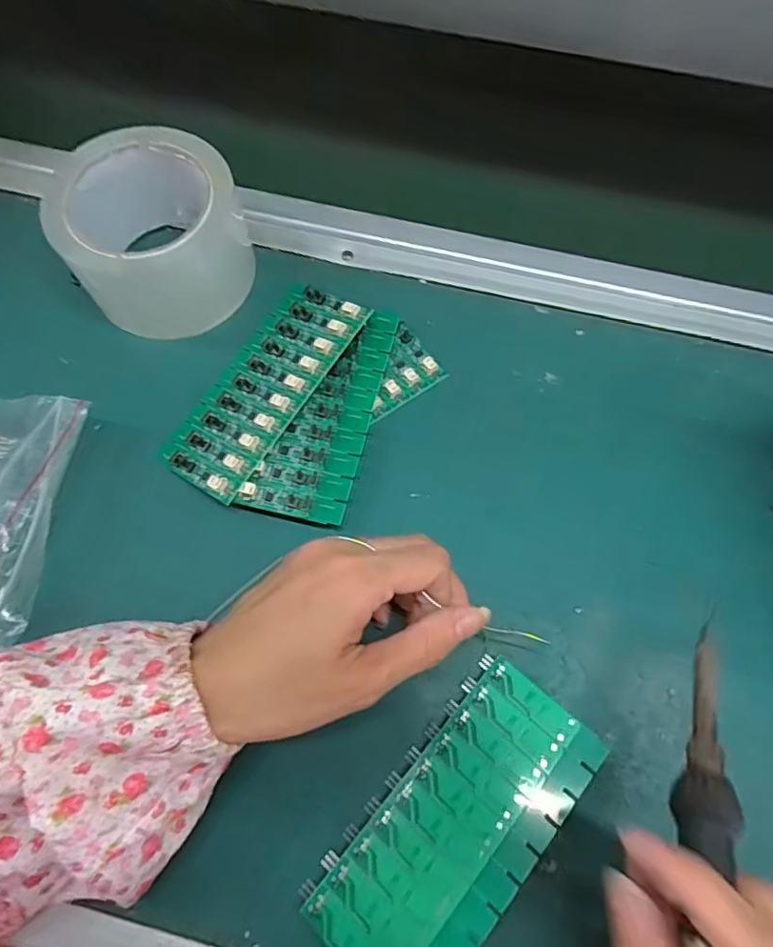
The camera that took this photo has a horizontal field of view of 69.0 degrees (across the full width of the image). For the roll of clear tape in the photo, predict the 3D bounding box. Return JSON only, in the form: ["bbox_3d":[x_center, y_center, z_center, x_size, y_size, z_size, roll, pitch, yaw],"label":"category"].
[{"bbox_3d":[-0.140,-0.142,0.339,0.093,0.071,0.100,0,68,0],"label":"roll of clear tape"}]

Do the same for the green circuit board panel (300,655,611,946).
[{"bbox_3d":[0.032,0.156,0.251,0.064,0.012,0.137,40,73,14],"label":"green circuit board panel"}]

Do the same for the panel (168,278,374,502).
[{"bbox_3d":[-0.069,-0.052,0.321,0.057,0.007,0.135,28,74,23],"label":"panel"}]

